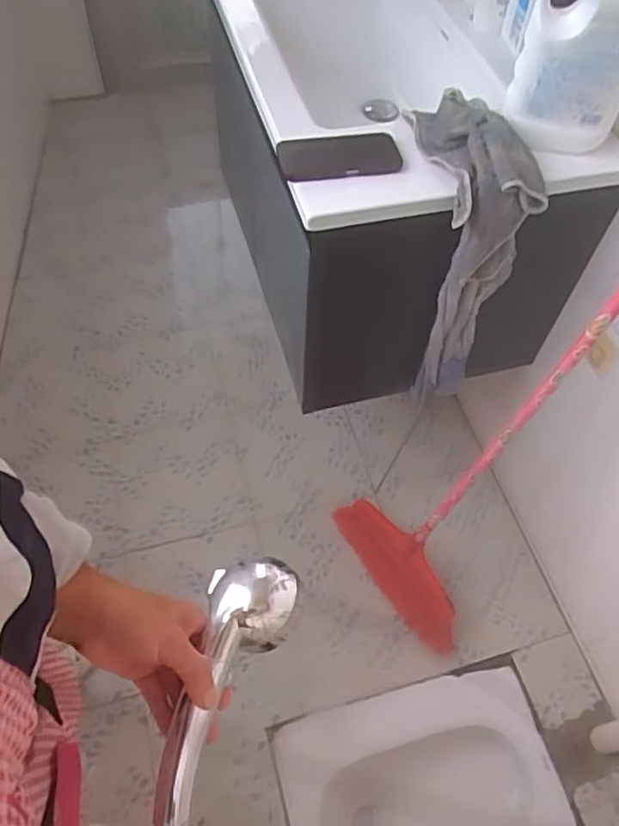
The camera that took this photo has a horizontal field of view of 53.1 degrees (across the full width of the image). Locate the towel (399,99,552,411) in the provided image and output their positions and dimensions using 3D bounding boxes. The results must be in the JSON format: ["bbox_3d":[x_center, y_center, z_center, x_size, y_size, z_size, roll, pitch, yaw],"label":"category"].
[{"bbox_3d":[0.212,-0.255,1.008,0.156,0.454,0.242,-26,64,-19],"label":"towel"}]

